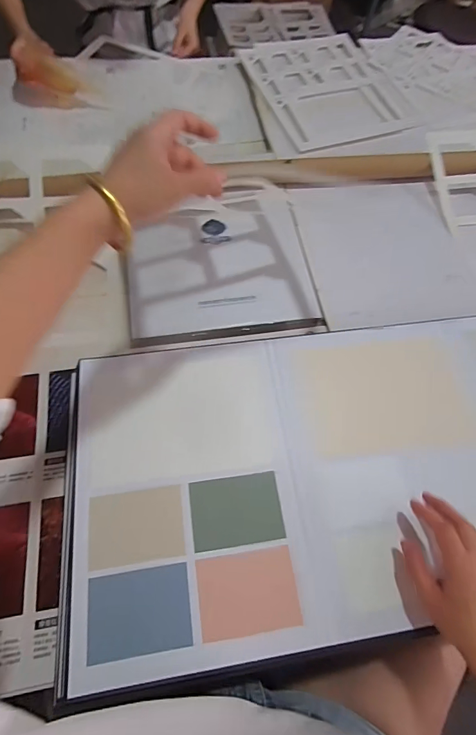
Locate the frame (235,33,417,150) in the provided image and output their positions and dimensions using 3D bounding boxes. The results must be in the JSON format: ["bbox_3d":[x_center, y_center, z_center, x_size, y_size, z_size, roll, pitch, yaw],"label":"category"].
[{"bbox_3d":[0.206,-0.666,0.886,0.311,0.018,0.399,-15,65,-10],"label":"frame"}]

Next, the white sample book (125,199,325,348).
[{"bbox_3d":[-0.030,-0.174,0.654,0.309,0.028,0.268,-5,65,-7],"label":"white sample book"}]

